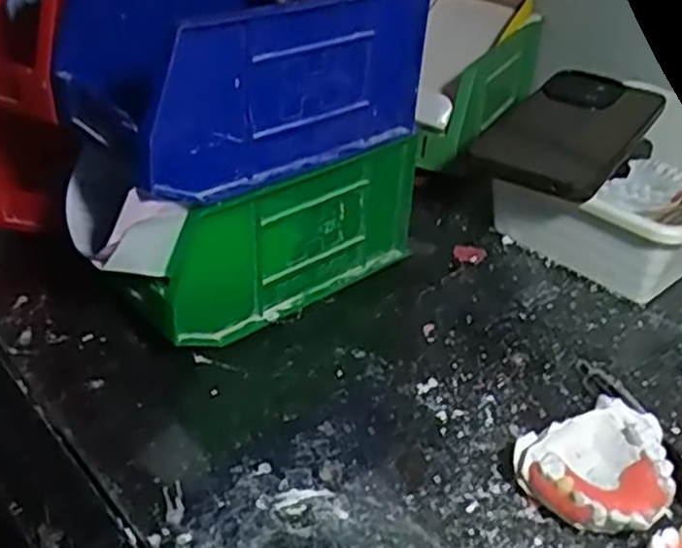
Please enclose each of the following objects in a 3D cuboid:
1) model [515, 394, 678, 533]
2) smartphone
[{"bbox_3d":[0.113,0.087,0.334,0.063,0.025,0.056,-15,38,-20],"label":"model"},{"bbox_3d":[0.151,-0.096,0.505,0.083,0.013,0.179,22,40,27],"label":"smartphone"}]

